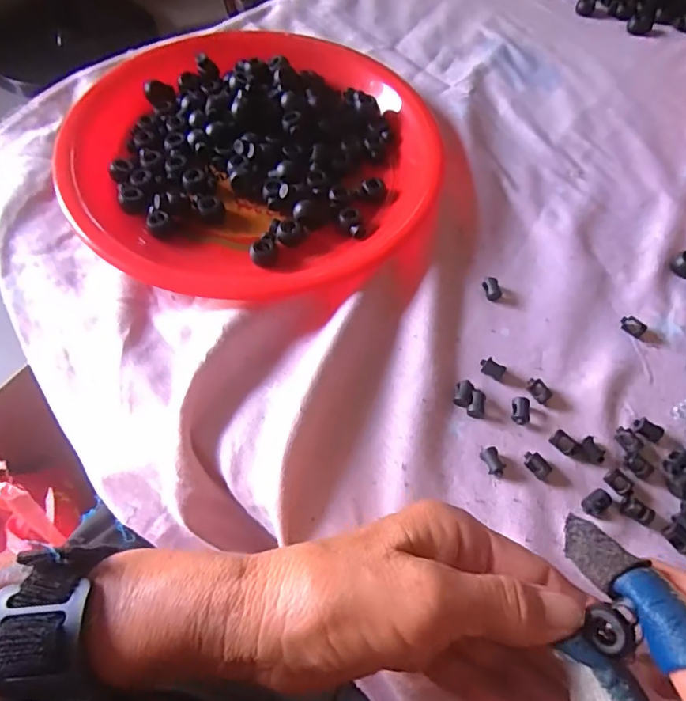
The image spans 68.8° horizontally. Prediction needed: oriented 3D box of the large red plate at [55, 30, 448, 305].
[{"bbox_3d":[-0.059,-0.138,0.353,0.246,0.032,0.224,1,62,-1],"label":"large red plate"}]

